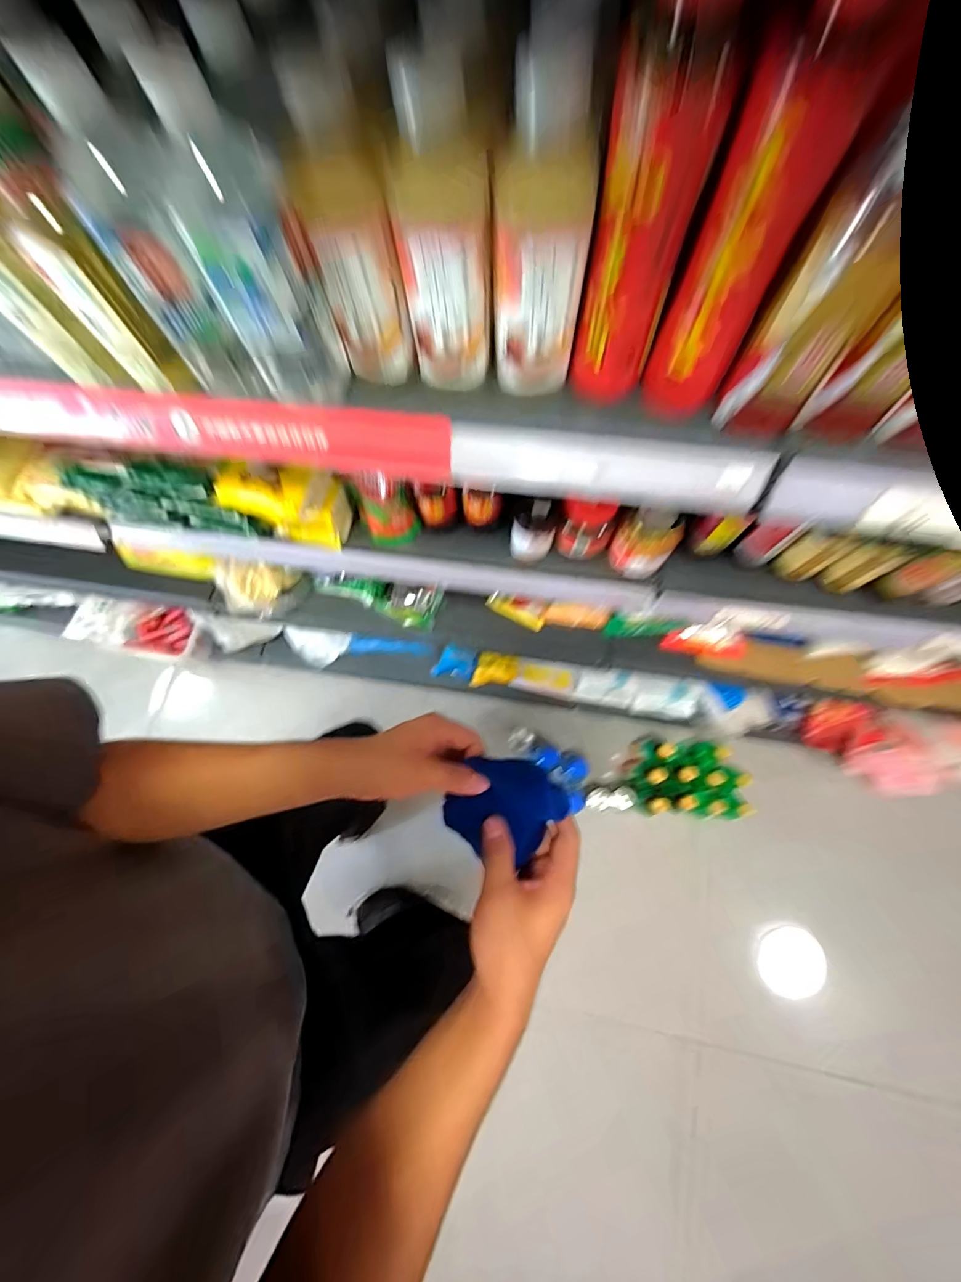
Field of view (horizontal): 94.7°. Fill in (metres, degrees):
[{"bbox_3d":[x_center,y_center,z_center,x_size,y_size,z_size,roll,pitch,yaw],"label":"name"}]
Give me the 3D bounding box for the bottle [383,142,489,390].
[{"bbox_3d":[-0.027,-0.272,0.329,0.066,0.150,0.059,-3,74,1],"label":"bottle"}]

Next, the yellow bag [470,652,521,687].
[{"bbox_3d":[0.037,0.071,1.128,0.124,0.117,0.065,-1,74,1],"label":"yellow bag"}]

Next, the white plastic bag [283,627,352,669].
[{"bbox_3d":[-0.416,0.022,1.136,0.187,0.139,0.070,6,74,3],"label":"white plastic bag"}]

